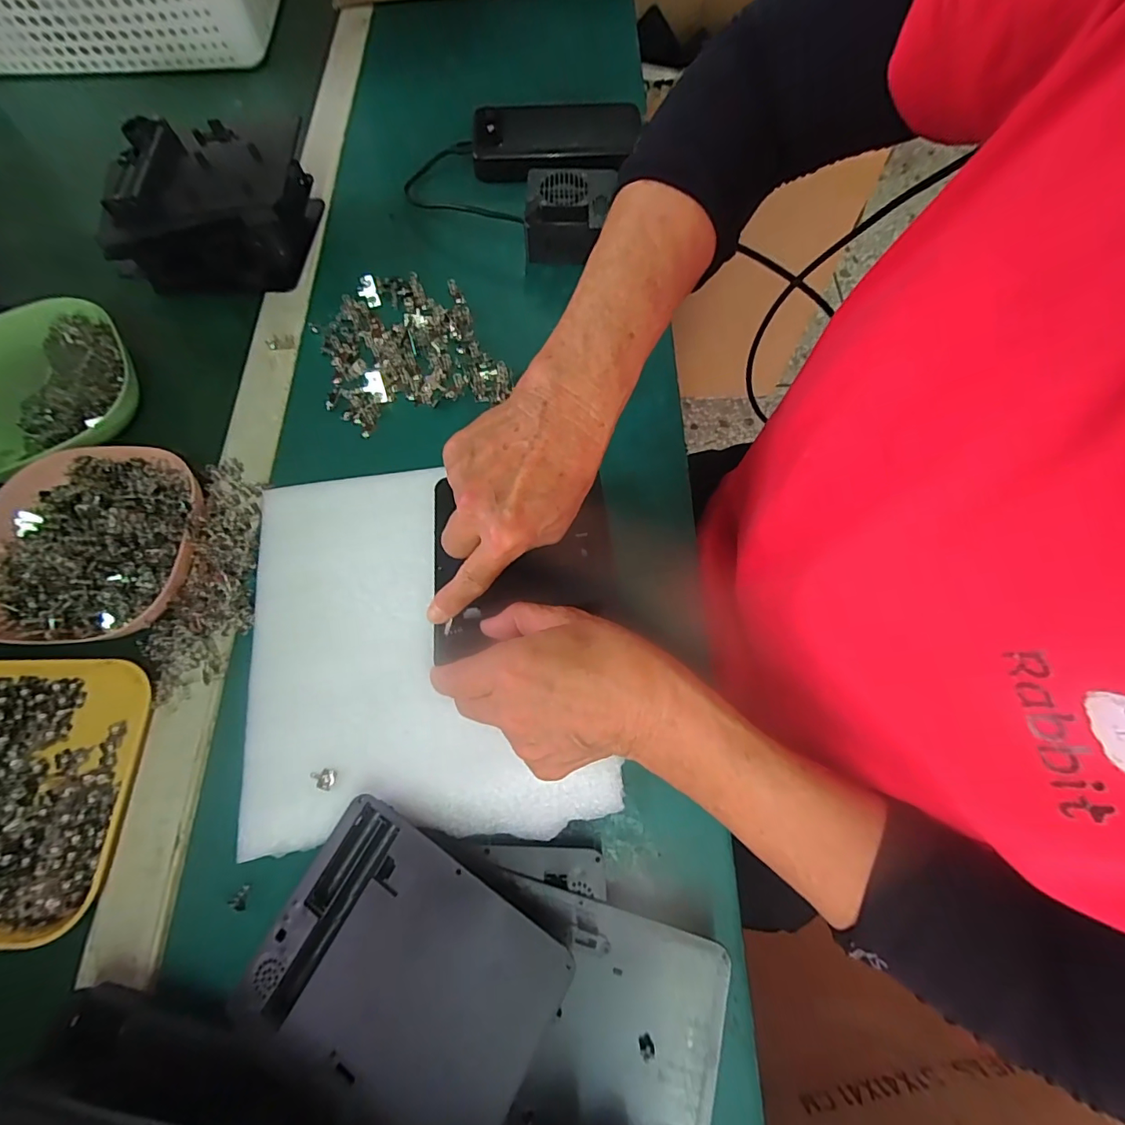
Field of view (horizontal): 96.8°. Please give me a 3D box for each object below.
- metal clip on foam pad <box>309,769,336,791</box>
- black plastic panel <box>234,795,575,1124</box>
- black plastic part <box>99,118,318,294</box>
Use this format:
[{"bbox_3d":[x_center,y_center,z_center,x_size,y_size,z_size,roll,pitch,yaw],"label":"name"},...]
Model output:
[{"bbox_3d":[-0.134,0.120,0.276,0.015,0.004,0.010,4,67,2],"label":"metal clip on foam pad"},{"bbox_3d":[-0.077,0.193,0.228,0.133,0.012,0.108,26,74,19],"label":"black plastic panel"},{"bbox_3d":[-0.287,-0.295,0.413,0.140,0.070,0.114,1,69,1],"label":"black plastic part"}]

